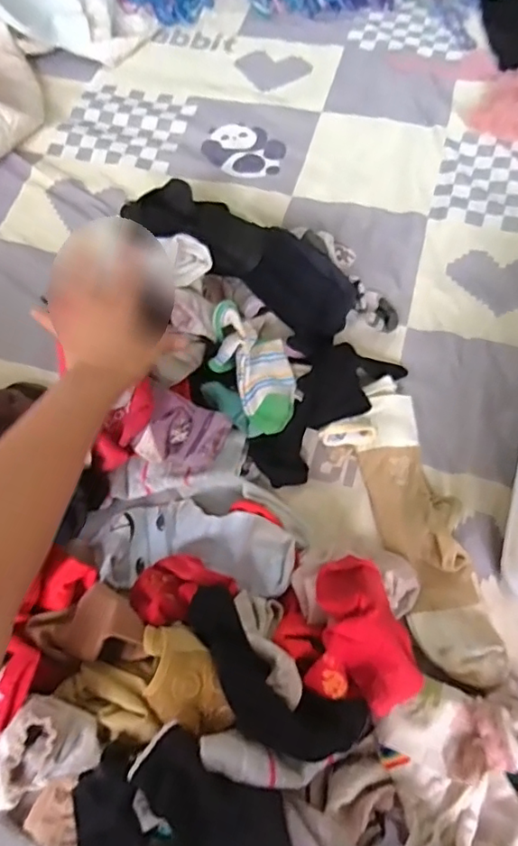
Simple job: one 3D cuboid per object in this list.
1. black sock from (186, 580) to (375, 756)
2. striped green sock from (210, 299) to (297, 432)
[{"bbox_3d":[0.003,0.205,0.446,0.166,0.027,0.070,34,70,18],"label":"black sock"},{"bbox_3d":[-0.005,-0.060,0.598,0.075,0.033,0.140,-26,84,-10],"label":"striped green sock"}]

